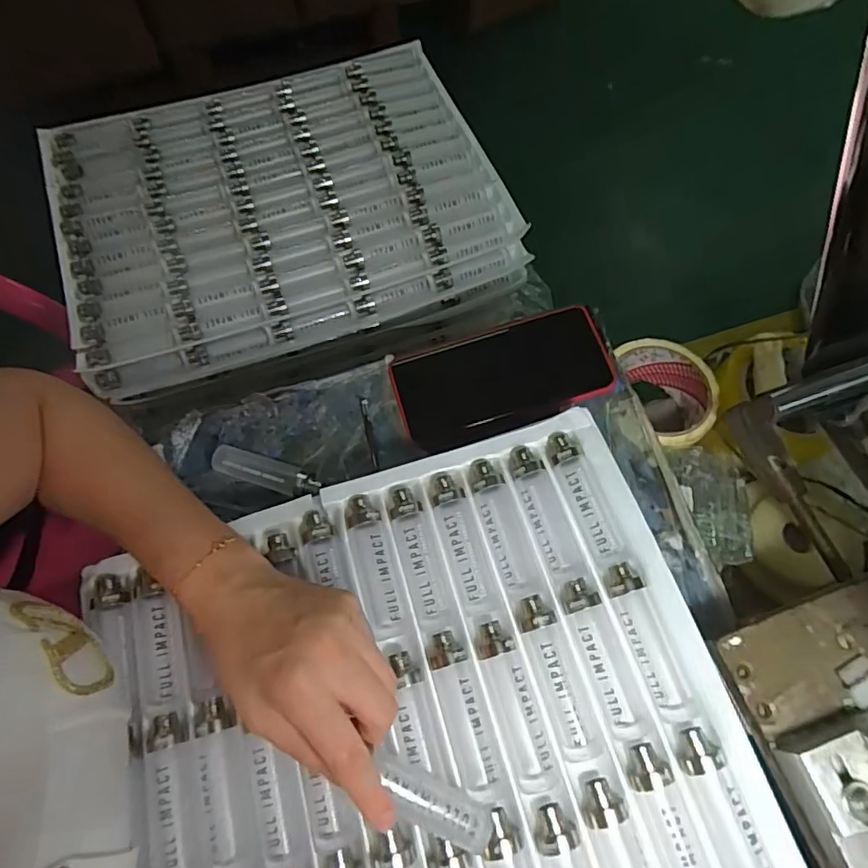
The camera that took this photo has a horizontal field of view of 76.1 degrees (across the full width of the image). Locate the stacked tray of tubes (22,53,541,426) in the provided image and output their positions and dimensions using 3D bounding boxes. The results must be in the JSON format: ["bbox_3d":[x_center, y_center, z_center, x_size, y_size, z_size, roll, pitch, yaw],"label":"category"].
[{"bbox_3d":[-0.164,-0.240,0.625,0.455,0.090,0.364,-21,68,-7],"label":"stacked tray of tubes"}]

